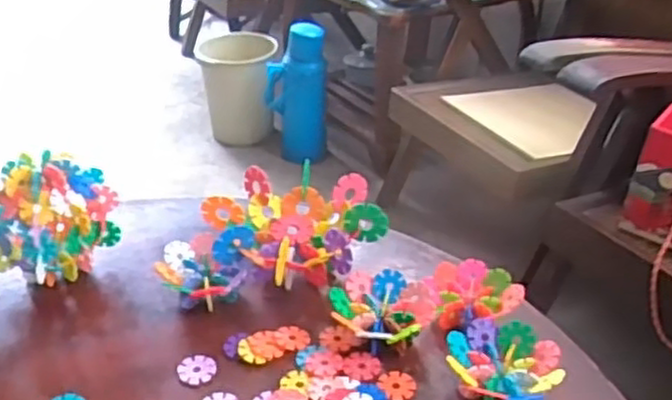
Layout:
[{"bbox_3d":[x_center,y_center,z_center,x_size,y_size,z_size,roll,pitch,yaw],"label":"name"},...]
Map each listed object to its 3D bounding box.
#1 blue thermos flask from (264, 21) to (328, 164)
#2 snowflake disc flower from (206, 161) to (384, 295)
[{"bbox_3d":[-0.099,-0.268,1.876,0.149,0.358,0.110,-3,33,-5],"label":"blue thermos flask"},{"bbox_3d":[-0.040,0.038,0.723,0.159,0.080,0.143,-9,34,-14],"label":"snowflake disc flower"}]

